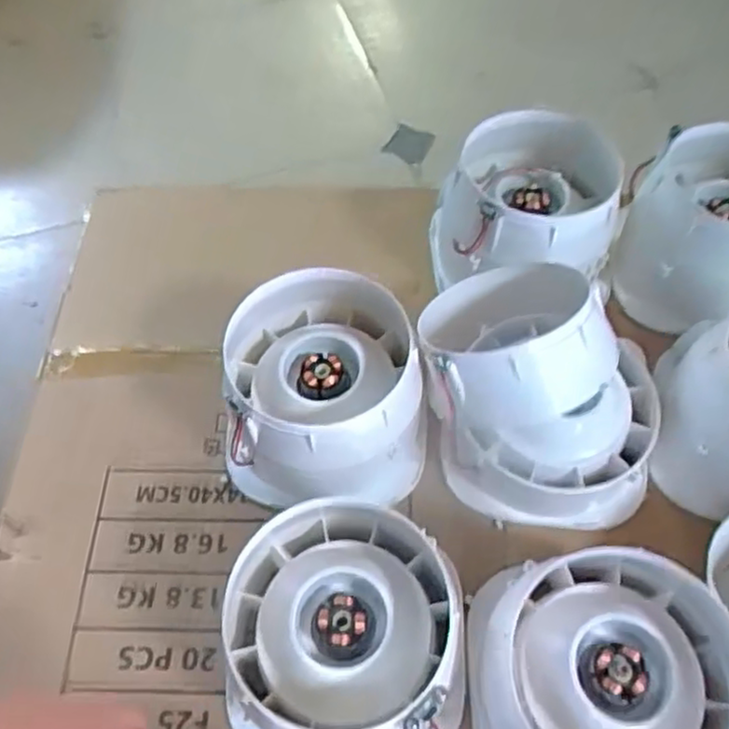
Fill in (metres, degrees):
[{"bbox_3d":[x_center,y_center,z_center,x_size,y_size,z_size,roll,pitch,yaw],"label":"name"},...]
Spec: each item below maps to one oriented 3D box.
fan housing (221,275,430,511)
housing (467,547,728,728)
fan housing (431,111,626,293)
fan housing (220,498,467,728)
[{"bbox_3d":[-0.024,0.011,0.465,0.131,0.089,0.127,1,60,1],"label":"fan housing"},{"bbox_3d":[0.124,0.170,0.370,0.125,0.099,0.130,0,60,0],"label":"housing"},{"bbox_3d":[0.122,-0.126,0.543,0.128,0.092,0.141,11,60,7],"label":"fan housing"},{"bbox_3d":[-0.012,0.148,0.389,0.137,0.092,0.137,-5,60,-3],"label":"fan housing"}]

